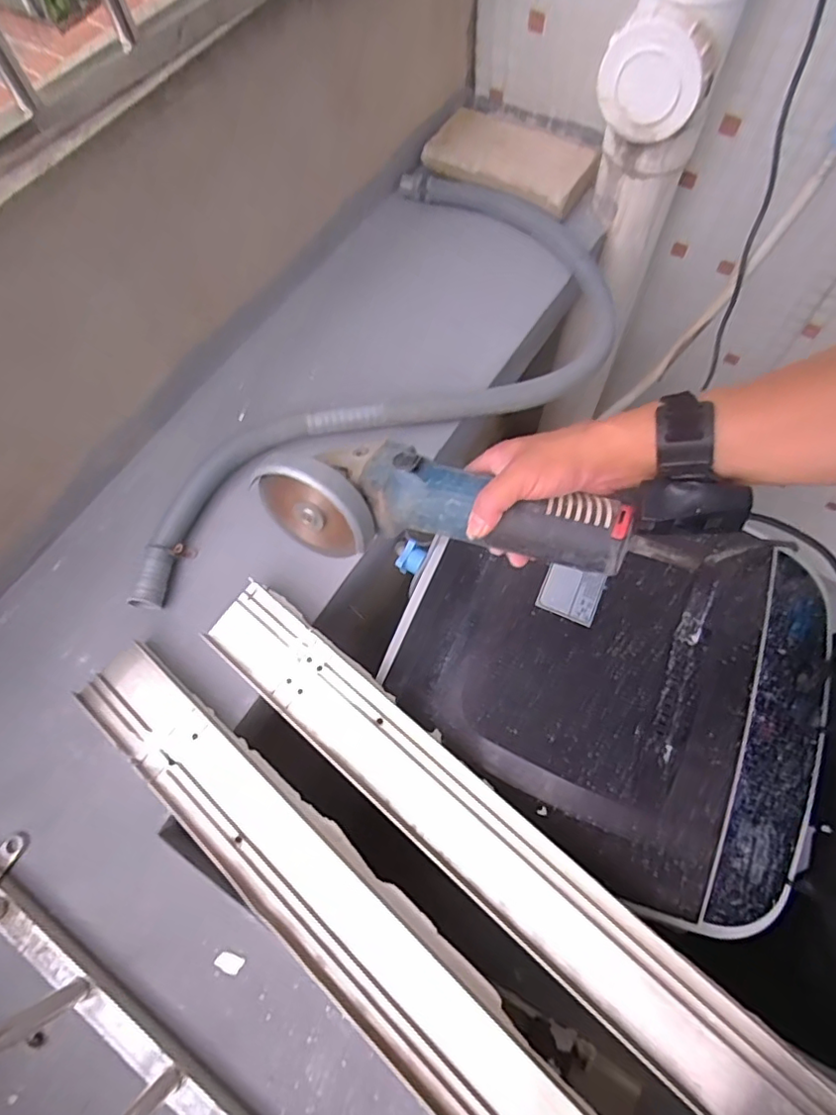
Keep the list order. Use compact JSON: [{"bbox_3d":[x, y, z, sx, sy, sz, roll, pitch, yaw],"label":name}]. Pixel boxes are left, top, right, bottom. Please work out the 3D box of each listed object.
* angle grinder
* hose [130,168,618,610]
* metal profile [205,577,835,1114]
[{"bbox_3d":[0.013,-0.045,0.462,0.287,0.089,0.084,11,65,15],"label":"angle grinder"},{"bbox_3d":[-0.090,-0.281,0.757,0.696,0.053,0.441,-27,67,-11],"label":"hose"},{"bbox_3d":[0.123,0.292,0.490,0.835,0.038,0.086,37,71,17],"label":"metal profile"}]

